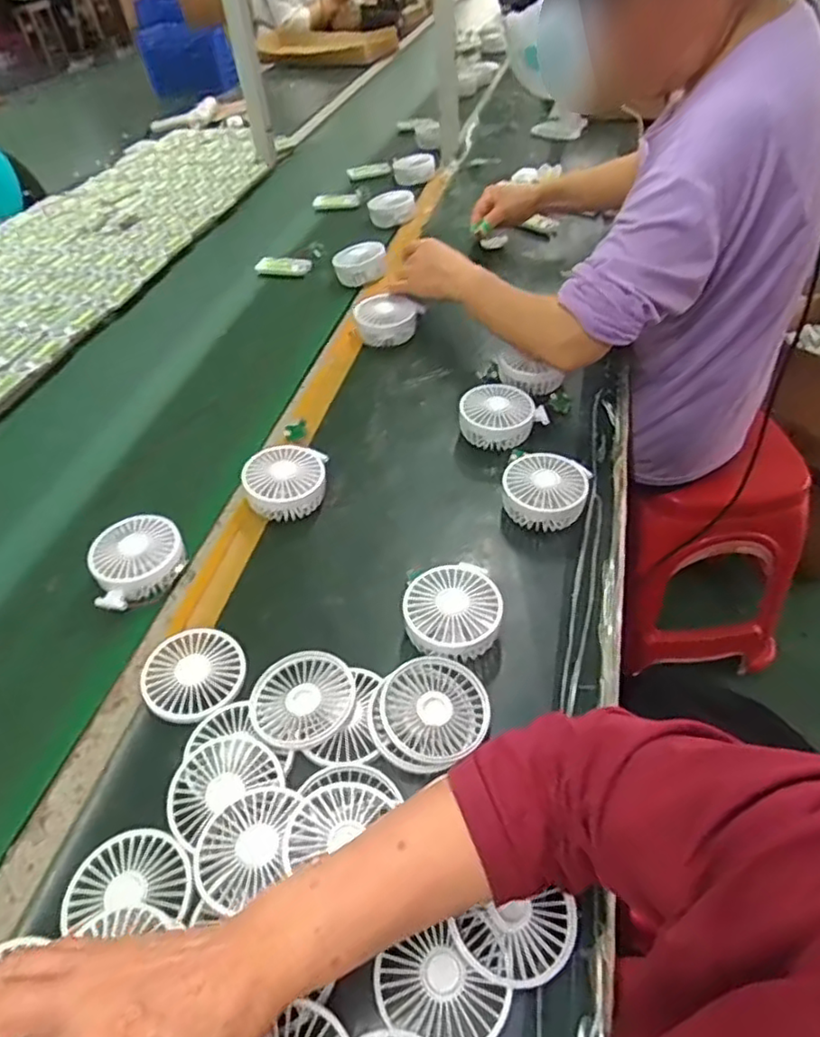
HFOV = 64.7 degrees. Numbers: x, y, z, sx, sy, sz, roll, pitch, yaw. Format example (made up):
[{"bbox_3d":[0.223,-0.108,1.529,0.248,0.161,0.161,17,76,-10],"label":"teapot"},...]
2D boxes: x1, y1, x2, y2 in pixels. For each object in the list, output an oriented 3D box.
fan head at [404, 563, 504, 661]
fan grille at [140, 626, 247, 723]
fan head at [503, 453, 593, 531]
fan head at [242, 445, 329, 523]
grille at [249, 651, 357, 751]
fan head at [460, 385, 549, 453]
[{"bbox_3d":[0.038,0.084,0.593,0.084,0.033,0.094,-5,46,-1],"label":"fan head"},{"bbox_3d":[-0.194,0.138,0.579,0.086,0.011,0.089,-2,46,2],"label":"fan grille"},{"bbox_3d":[0.147,-0.029,0.698,0.085,0.041,0.084,-2,46,2],"label":"fan head"},{"bbox_3d":[-0.137,-0.040,0.719,0.091,0.044,0.077,-10,46,-5],"label":"fan head"},{"bbox_3d":[-0.092,0.151,0.553,0.086,0.010,0.085,-2,46,2],"label":"grille"},{"bbox_3d":[0.112,-0.123,0.785,0.100,0.043,0.079,17,50,20],"label":"fan head"}]

